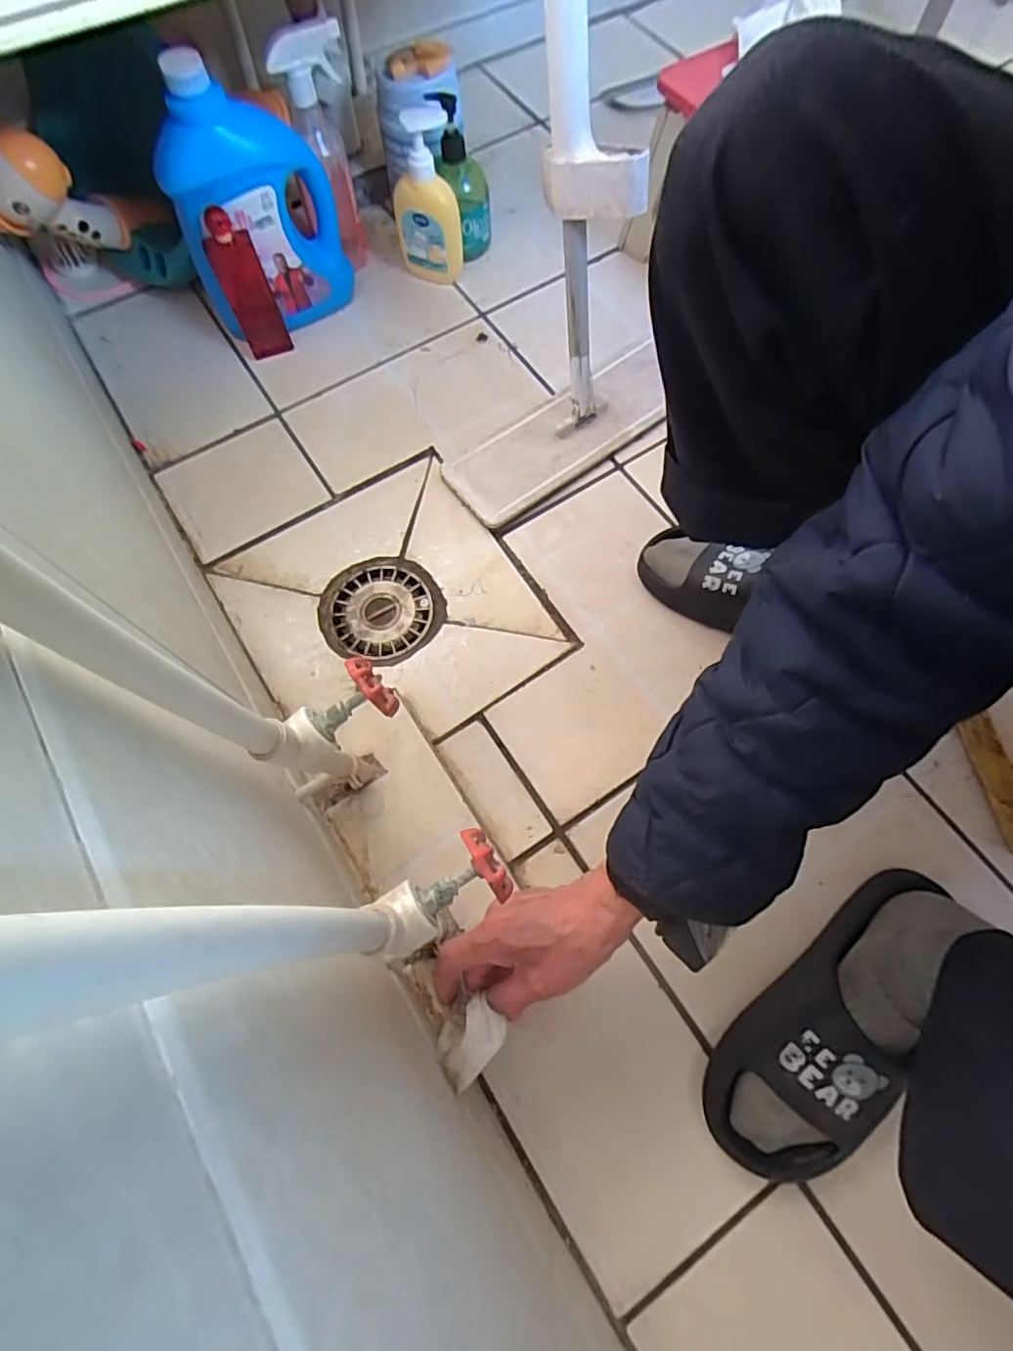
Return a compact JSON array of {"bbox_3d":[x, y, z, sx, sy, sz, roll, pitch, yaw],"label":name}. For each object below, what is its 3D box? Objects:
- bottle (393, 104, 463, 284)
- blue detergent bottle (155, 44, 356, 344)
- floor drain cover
[{"bbox_3d":[-0.100,-0.587,0.727,0.082,0.176,0.045,-7,70,-2],"label":"bottle"},{"bbox_3d":[-0.276,-0.507,0.651,0.173,0.245,0.086,-16,70,-6],"label":"blue detergent bottle"},{"bbox_3d":[-0.137,-0.071,0.640,0.130,0.009,0.123,-24,71,-8],"label":"floor drain cover"}]

